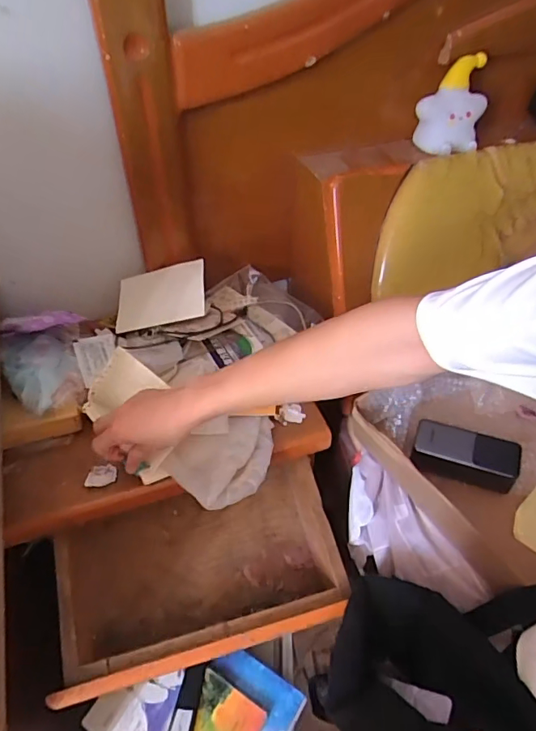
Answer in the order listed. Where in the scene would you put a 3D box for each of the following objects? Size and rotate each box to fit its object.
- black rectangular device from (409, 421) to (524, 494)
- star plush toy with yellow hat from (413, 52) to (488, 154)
[{"bbox_3d":[0.258,0.119,0.648,0.128,0.055,0.060,13,46,12],"label":"black rectangular device"},{"bbox_3d":[0.272,-0.382,0.729,0.107,0.127,0.048,-14,19,-6],"label":"star plush toy with yellow hat"}]

